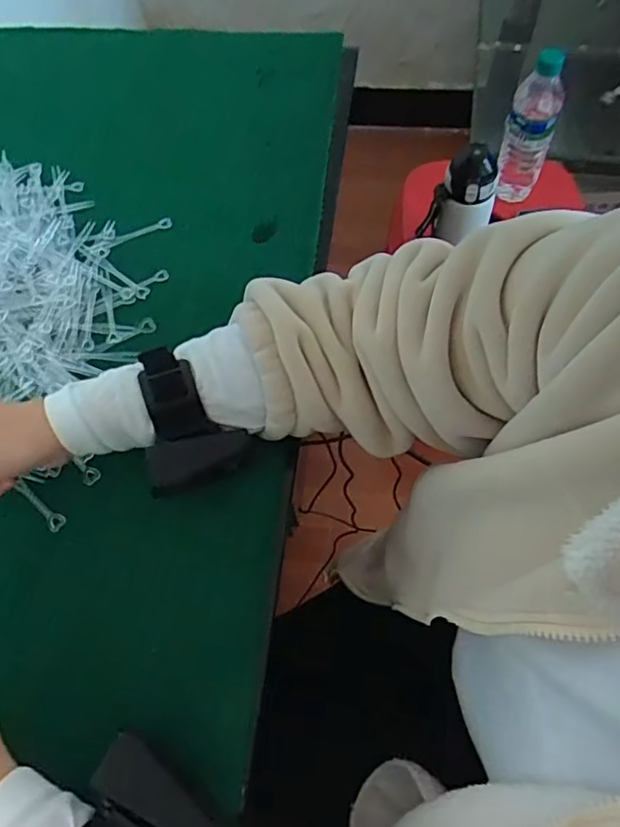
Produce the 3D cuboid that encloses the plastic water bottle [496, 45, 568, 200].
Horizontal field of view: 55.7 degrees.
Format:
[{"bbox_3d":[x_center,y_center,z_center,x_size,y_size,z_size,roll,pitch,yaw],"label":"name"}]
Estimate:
[{"bbox_3d":[0.315,-0.401,0.847,0.068,0.222,0.056,19,66,13],"label":"plastic water bottle"}]

